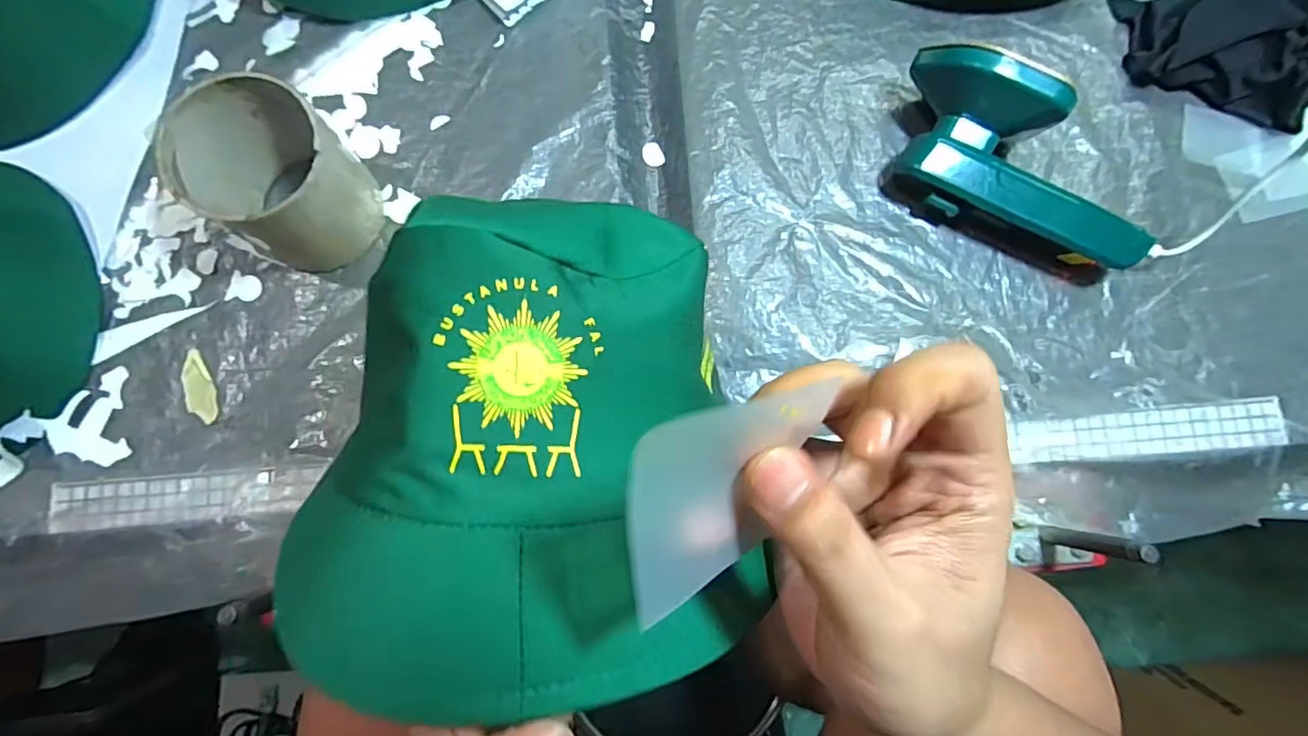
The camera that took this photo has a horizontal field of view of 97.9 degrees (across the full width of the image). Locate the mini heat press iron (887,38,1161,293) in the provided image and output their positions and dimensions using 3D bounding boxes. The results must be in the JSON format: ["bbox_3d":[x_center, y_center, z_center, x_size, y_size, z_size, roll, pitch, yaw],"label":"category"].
[{"bbox_3d":[0.242,-0.130,0.371,0.177,0.074,0.076,27,82,4],"label":"mini heat press iron"}]

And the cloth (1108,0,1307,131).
[{"bbox_3d":[0.432,-0.230,0.398,0.167,0.055,0.112,0,81,0],"label":"cloth"}]

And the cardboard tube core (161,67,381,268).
[{"bbox_3d":[-0.232,-0.119,0.361,0.084,0.085,0.083,22,81,3],"label":"cardboard tube core"}]

